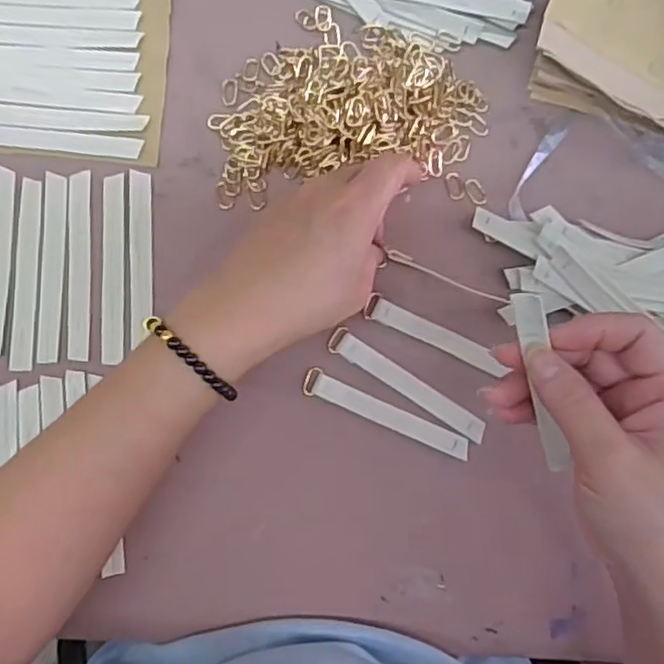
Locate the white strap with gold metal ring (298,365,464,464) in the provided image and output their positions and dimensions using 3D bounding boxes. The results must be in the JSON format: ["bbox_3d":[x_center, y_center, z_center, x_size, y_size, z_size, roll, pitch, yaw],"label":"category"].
[{"bbox_3d":[0.032,0.050,0.391,0.104,0.012,0.015,25,85,-1],"label":"white strap with gold metal ring"}]

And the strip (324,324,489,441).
[{"bbox_3d":[0.045,0.032,0.392,0.106,0.008,0.016,34,83,2],"label":"strip"}]

